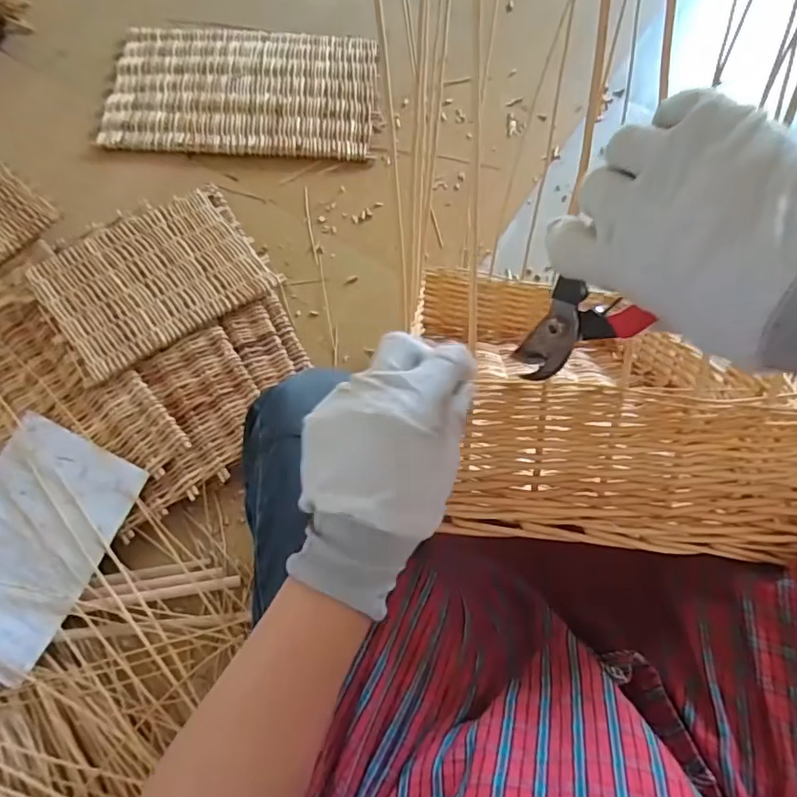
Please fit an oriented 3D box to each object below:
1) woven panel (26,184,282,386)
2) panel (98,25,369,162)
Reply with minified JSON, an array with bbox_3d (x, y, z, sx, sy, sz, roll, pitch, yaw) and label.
[{"bbox_3d":[-0.408,-0.212,0.929,0.339,0.021,0.271,-33,74,-20],"label":"woven panel"},{"bbox_3d":[-0.312,-0.626,1.123,0.526,0.016,0.316,5,70,2],"label":"panel"}]

